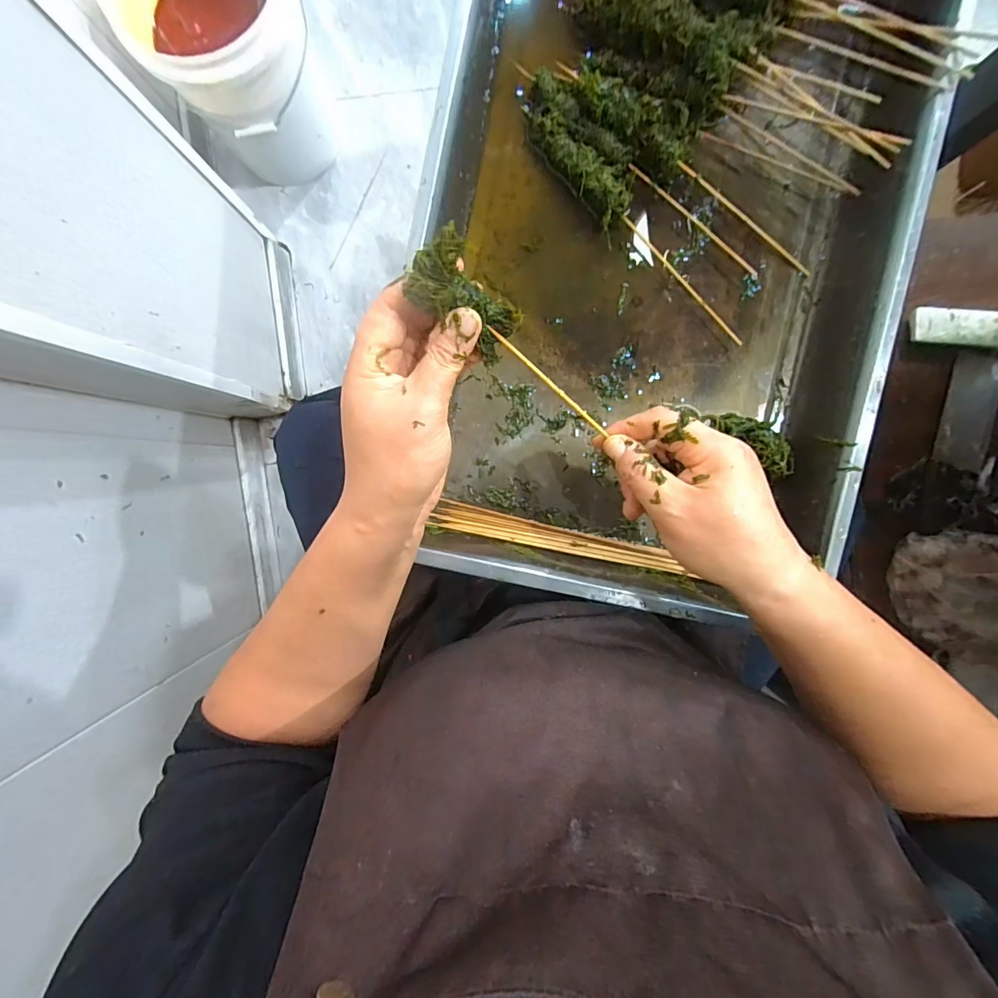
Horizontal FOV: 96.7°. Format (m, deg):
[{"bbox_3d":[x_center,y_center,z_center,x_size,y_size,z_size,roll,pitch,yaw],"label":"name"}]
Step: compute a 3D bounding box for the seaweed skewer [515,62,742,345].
[{"bbox_3d":[0.115,-0.257,0.400,0.043,0.026,0.289,-40,93,2],"label":"seaweed skewer"}]

